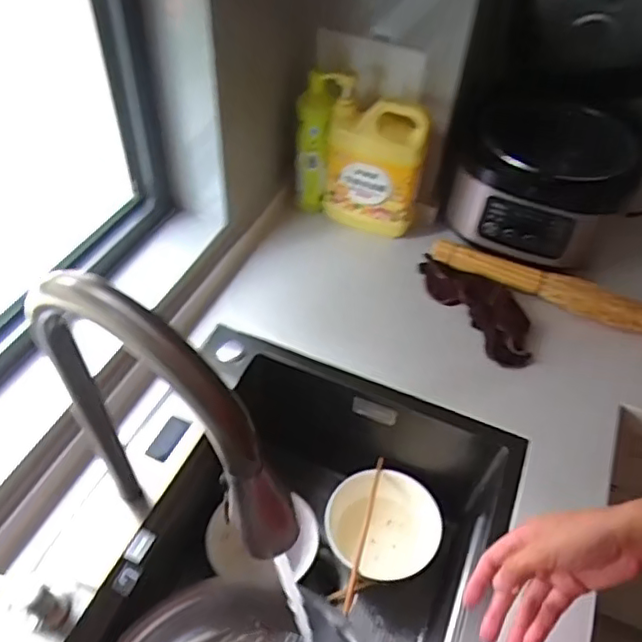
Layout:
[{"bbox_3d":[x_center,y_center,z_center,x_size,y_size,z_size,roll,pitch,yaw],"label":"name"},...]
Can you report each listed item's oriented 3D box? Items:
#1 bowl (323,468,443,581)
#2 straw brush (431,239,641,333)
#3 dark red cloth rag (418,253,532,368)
[{"bbox_3d":[0.078,0.286,0.834,0.141,0.075,0.144,2,50,-2],"label":"bowl"},{"bbox_3d":[0.399,-0.026,0.858,0.492,0.064,0.057,20,50,12],"label":"straw brush"},{"bbox_3d":[0.235,-0.026,0.878,0.101,0.018,0.218,-22,54,-22],"label":"dark red cloth rag"}]

